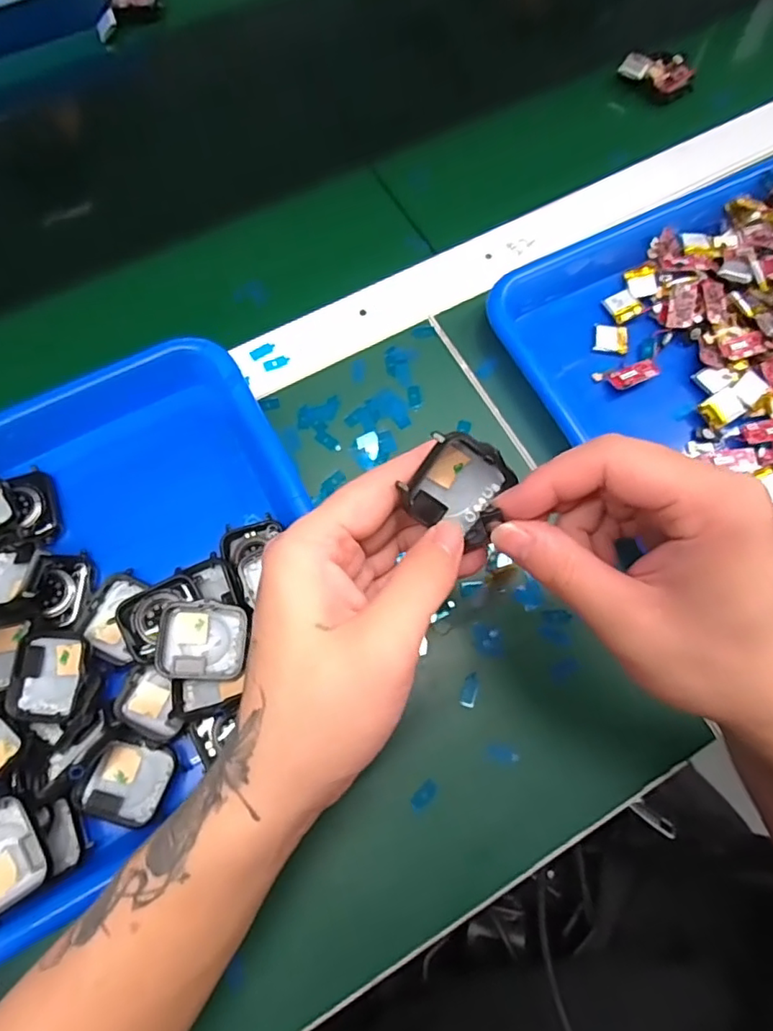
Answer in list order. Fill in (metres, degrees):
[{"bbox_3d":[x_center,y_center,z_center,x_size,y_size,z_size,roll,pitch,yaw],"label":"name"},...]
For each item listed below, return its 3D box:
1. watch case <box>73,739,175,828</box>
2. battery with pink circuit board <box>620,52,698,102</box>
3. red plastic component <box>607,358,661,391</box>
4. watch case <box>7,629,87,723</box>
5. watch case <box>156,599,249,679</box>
[{"bbox_3d":[-0.128,0.131,0.280,0.040,0.011,0.035,12,73,2],"label":"watch case"},{"bbox_3d":[0.217,-0.352,0.450,0.055,0.011,0.038,32,83,5],"label":"battery with pink circuit board"},{"bbox_3d":[0.154,-0.089,0.353,0.030,0.007,0.015,-23,75,-8],"label":"red plastic component"},{"bbox_3d":[-0.169,0.080,0.286,0.036,0.011,0.044,-3,73,-2],"label":"watch case"},{"bbox_3d":[-0.094,0.064,0.290,0.042,0.010,0.038,7,83,-25],"label":"watch case"}]

